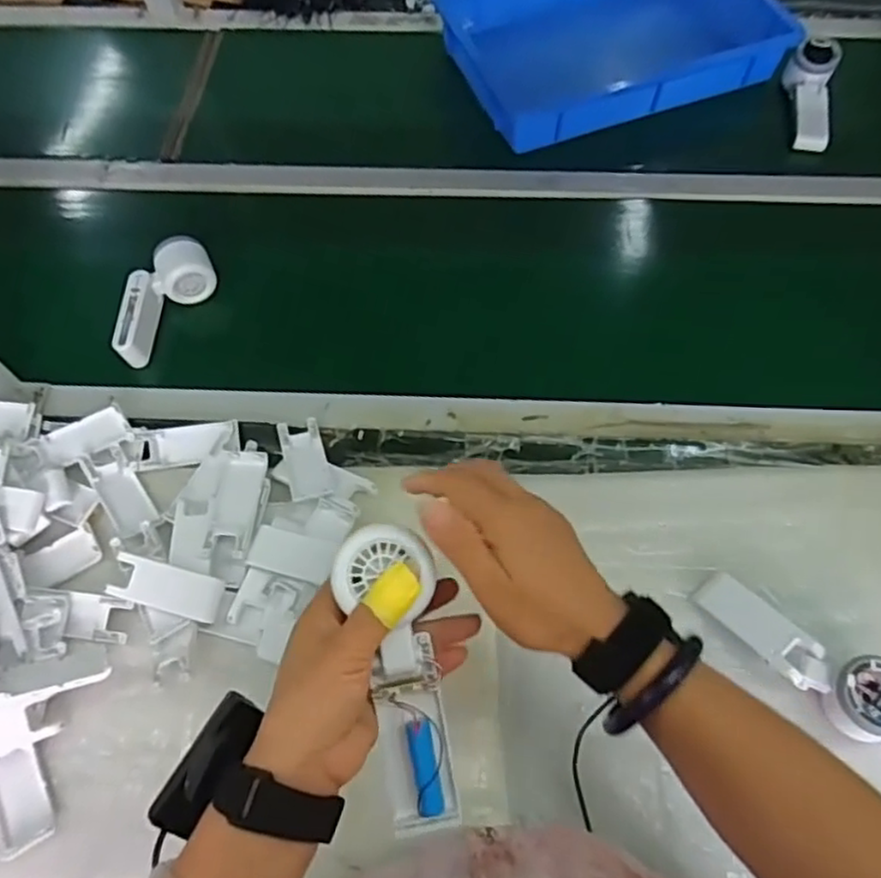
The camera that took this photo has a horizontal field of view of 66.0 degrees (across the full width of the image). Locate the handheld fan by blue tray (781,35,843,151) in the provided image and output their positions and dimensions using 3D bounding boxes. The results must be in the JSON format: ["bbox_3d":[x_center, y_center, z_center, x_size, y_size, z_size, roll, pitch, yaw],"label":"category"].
[{"bbox_3d":[0.493,-0.451,0.902,0.057,0.045,0.163,6,79,3],"label":"handheld fan by blue tray"}]

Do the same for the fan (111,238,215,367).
[{"bbox_3d":[-0.311,-0.154,0.754,0.067,0.041,0.154,24,65,12],"label":"fan"}]

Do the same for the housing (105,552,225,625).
[{"bbox_3d":[-0.240,0.131,0.597,0.099,0.018,0.038,14,78,4],"label":"housing"}]

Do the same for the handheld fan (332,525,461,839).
[{"bbox_3d":[-0.020,0.132,0.382,0.051,0.026,0.168,-11,93,-6],"label":"handheld fan"}]

